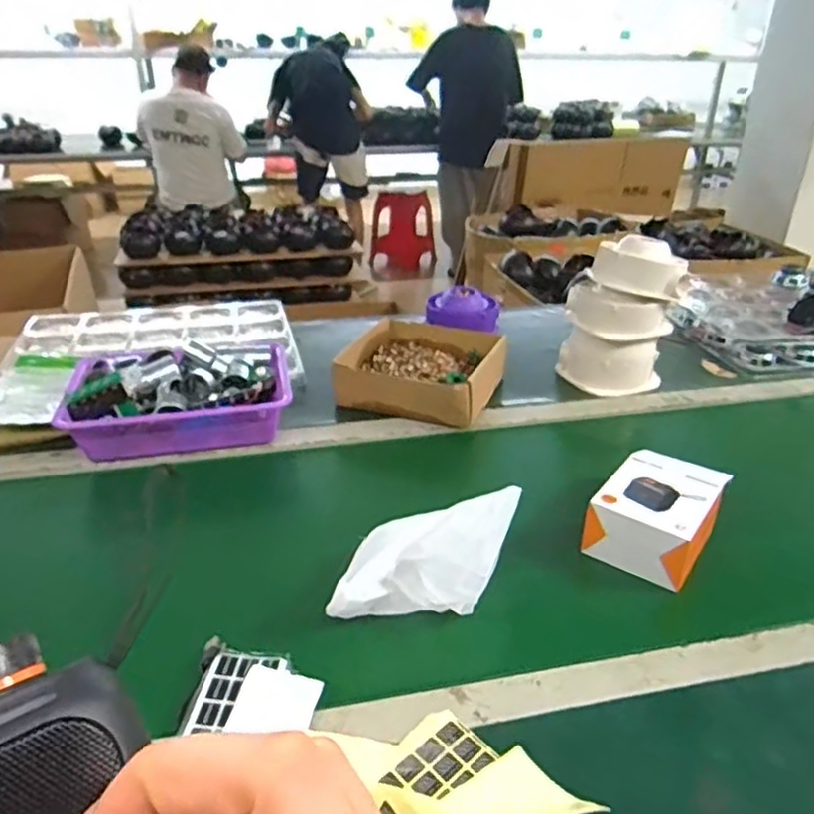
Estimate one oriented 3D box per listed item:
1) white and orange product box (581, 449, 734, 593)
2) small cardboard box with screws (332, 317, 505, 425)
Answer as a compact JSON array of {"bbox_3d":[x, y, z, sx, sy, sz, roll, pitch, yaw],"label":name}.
[{"bbox_3d":[0.259,0.106,0.681,0.103,0.051,0.148,20,35,33],"label":"white and orange product box"},{"bbox_3d":[0.025,-0.060,0.982,0.211,0.057,0.223,10,29,17],"label":"small cardboard box with screws"}]

